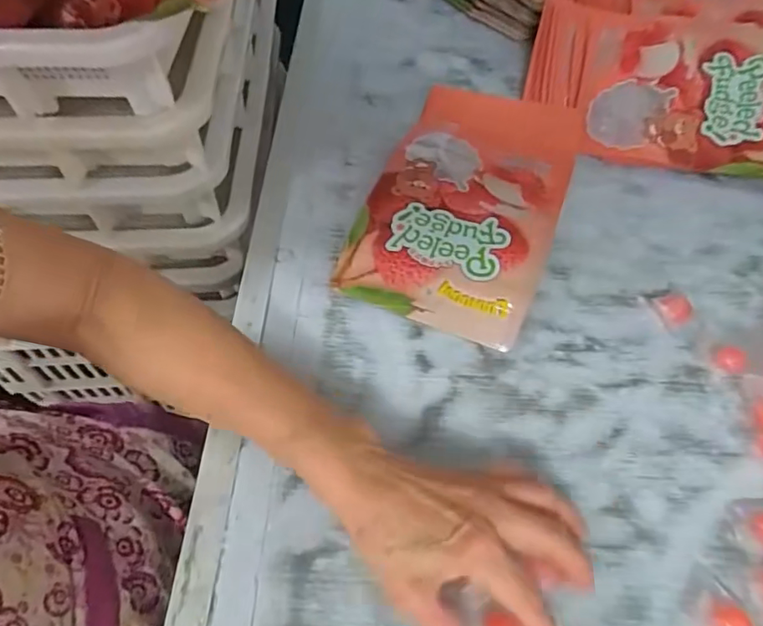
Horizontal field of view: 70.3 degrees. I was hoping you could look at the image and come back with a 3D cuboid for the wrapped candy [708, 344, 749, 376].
[{"bbox_3d":[0.267,0.035,0.416,0.023,0.012,0.025,0,56,-1],"label":"wrapped candy"}]

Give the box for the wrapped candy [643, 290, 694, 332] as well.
[{"bbox_3d":[0.235,-0.004,0.439,0.029,0.014,0.035,-16,58,-12],"label":"wrapped candy"}]

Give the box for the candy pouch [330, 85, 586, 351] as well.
[{"bbox_3d":[0.080,-0.109,0.496,0.158,0.032,0.278,19,58,11],"label":"candy pouch"}]

